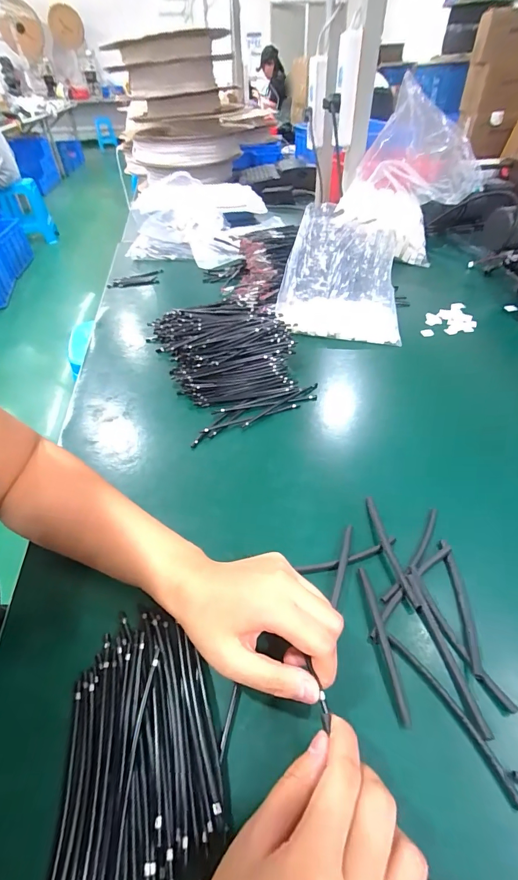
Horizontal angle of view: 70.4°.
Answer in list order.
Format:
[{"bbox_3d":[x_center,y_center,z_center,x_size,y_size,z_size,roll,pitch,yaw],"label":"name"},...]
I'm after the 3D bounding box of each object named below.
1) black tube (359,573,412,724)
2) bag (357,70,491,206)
[{"bbox_3d":[0.099,0.156,0.294,0.007,0.005,0.115,-4,45,-2],"label":"black tube"},{"bbox_3d":[0.392,-0.660,0.827,0.254,0.180,0.280,16,48,17],"label":"bag"}]

